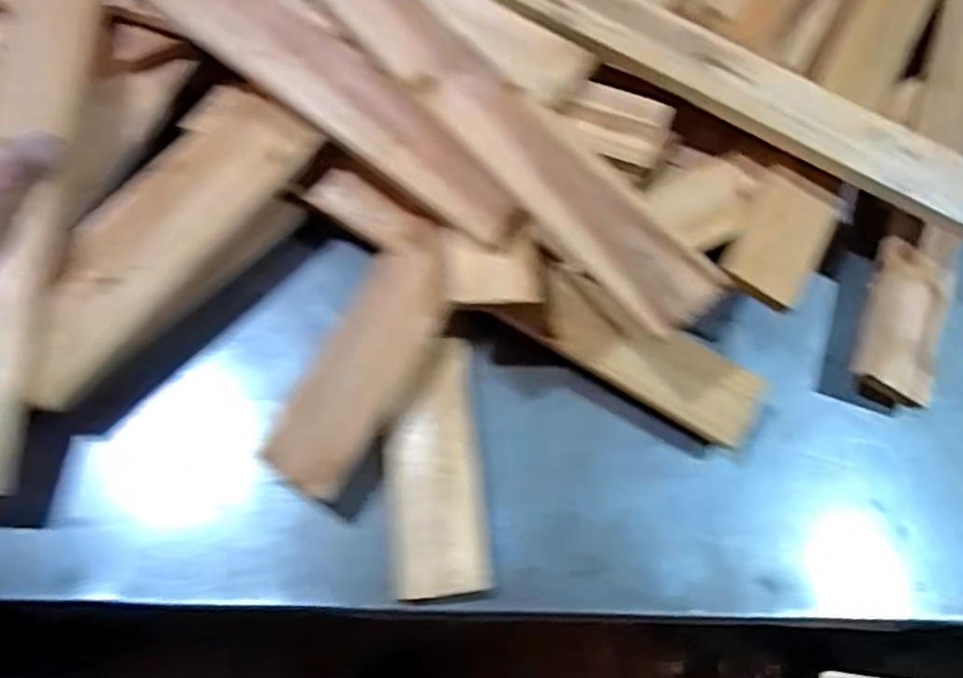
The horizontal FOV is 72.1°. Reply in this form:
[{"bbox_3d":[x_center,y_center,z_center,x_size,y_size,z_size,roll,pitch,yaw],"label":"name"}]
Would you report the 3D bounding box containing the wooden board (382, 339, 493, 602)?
[{"bbox_3d":[-0.035,0.090,0.480,0.067,0.017,0.177,-4,67,-5],"label":"wooden board"}]

